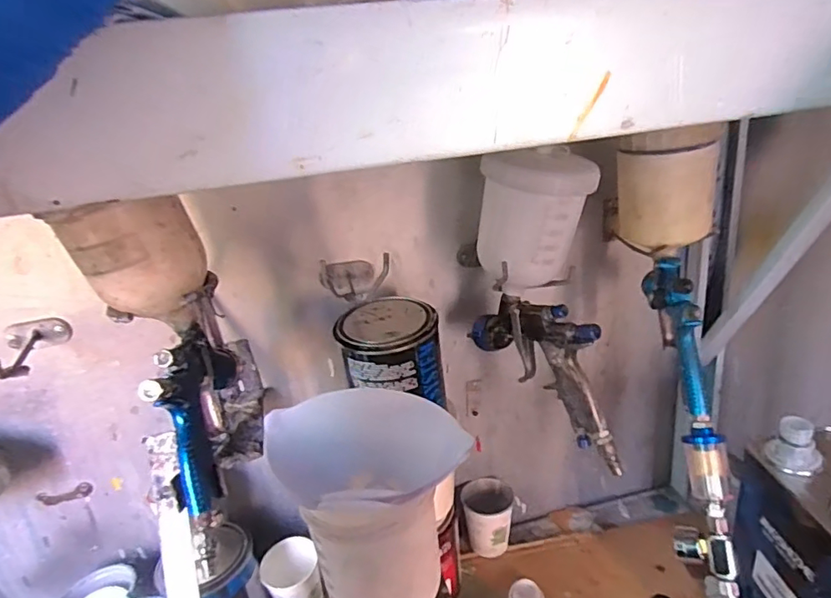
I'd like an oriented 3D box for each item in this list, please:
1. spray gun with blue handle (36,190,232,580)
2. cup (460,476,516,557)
[{"bbox_3d":[-0.209,0.046,0.429,0.086,0.249,0.153,-7,23,2],"label":"spray gun with blue handle"},{"bbox_3d":[0.104,0.304,0.748,0.068,0.083,0.072,-6,23,3],"label":"cup"}]

